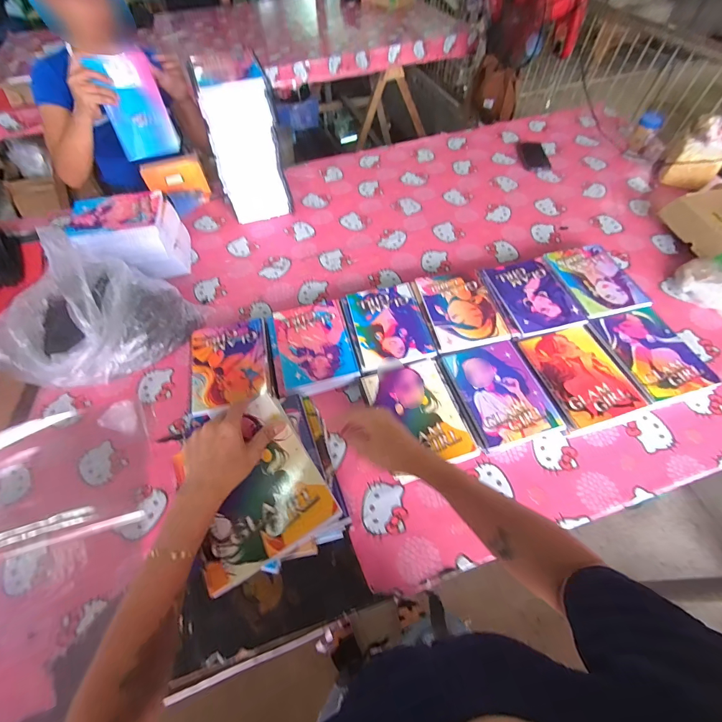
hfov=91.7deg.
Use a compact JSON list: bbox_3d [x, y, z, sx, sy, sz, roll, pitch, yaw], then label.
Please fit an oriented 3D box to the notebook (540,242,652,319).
[{"bbox_3d":[0.526,-0.186,0.790,0.152,0.012,0.203,-12,58,-6],"label":"notebook"}]

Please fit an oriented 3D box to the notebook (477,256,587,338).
[{"bbox_3d":[0.370,-0.145,0.768,0.161,0.009,0.198,-12,58,-6],"label":"notebook"}]

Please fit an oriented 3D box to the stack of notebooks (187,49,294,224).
[{"bbox_3d":[-0.303,-0.582,0.936,0.176,0.327,0.208,-13,57,-6],"label":"stack of notebooks"}]

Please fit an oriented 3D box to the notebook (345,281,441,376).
[{"bbox_3d":[0.058,-0.077,0.738,0.154,0.004,0.208,-11,58,-5],"label":"notebook"}]

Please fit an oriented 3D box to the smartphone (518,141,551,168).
[{"bbox_3d":[0.560,-0.677,1.144,0.087,0.015,0.166,-1,56,2],"label":"smartphone"}]

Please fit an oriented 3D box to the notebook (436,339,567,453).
[{"bbox_3d":[0.257,0.062,0.662,0.156,0.037,0.197,-15,57,-8],"label":"notebook"}]

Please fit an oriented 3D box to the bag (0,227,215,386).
[{"bbox_3d":[-0.530,-0.104,0.686,0.260,0.229,0.304,27,61,19],"label":"bag"}]

